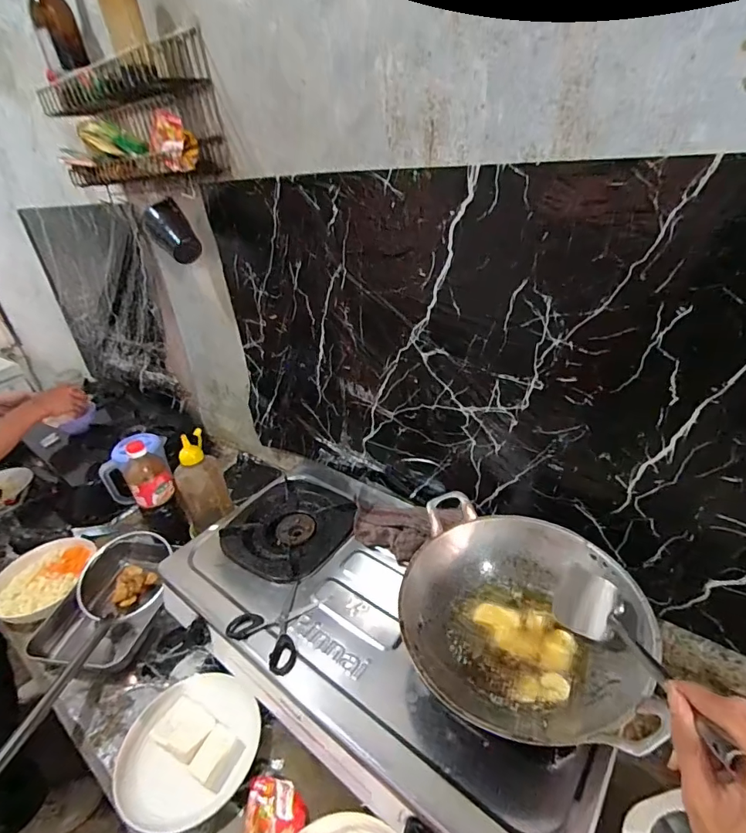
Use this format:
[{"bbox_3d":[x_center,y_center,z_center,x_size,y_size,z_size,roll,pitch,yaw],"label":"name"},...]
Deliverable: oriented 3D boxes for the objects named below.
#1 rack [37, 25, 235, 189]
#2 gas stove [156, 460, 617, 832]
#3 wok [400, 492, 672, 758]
[{"bbox_3d":[-0.418,-0.506,0.780,0.348,0.191,0.100,15,37,30],"label":"rack"},{"bbox_3d":[-0.006,0.319,0.678,0.668,0.114,0.330,22,41,37],"label":"gas stove"},{"bbox_3d":[0.183,0.248,0.562,0.277,0.086,0.285,4,33,15],"label":"wok"}]

